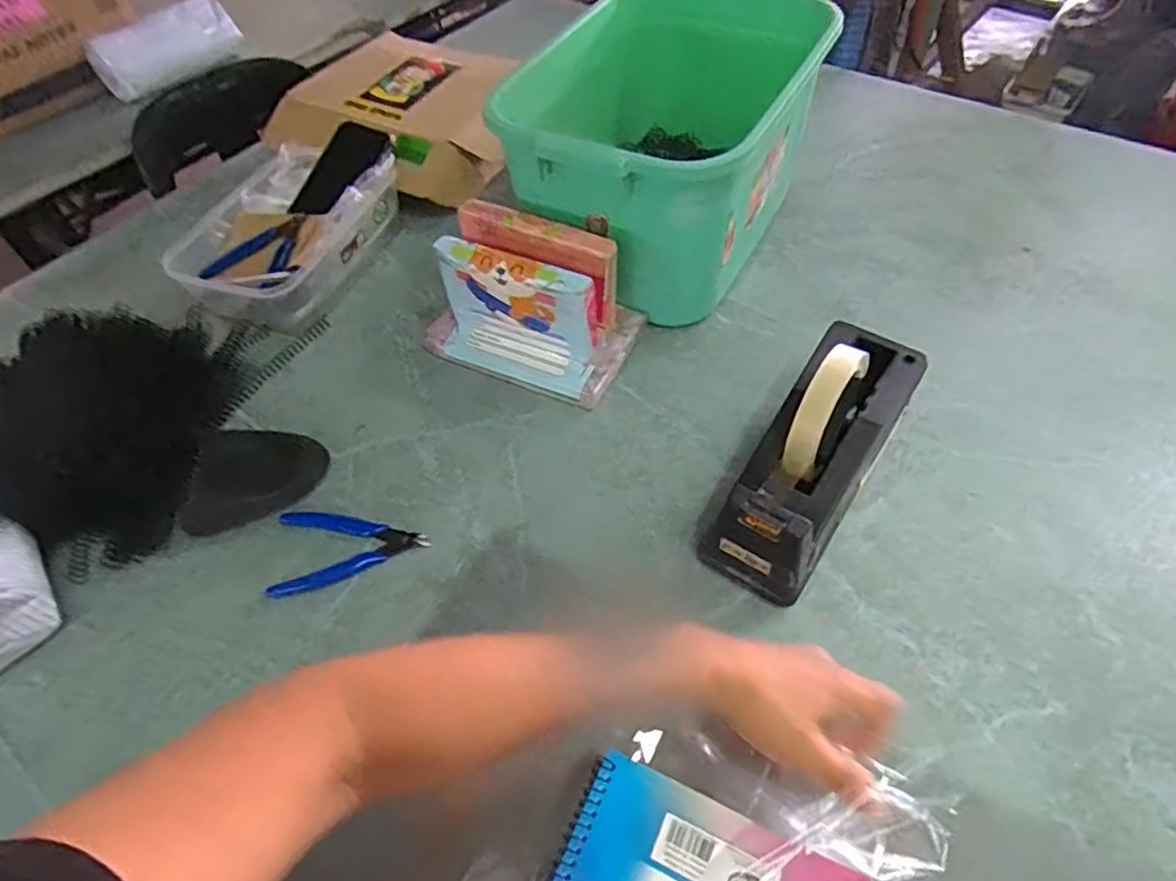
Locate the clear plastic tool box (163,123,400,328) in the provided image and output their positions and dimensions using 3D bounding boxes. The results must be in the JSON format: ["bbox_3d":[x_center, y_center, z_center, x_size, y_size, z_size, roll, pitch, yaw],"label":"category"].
[{"bbox_3d":[-0.320,-0.237,0.738,0.177,0.072,0.256,13,56,13],"label":"clear plastic tool box"}]

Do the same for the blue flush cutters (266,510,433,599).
[{"bbox_3d":[-0.190,0.084,0.542,0.119,0.016,0.068,-8,54,-2],"label":"blue flush cutters"}]

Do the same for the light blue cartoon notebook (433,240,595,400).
[{"bbox_3d":[-0.066,-0.110,0.602,0.147,0.116,0.026,22,47,19],"label":"light blue cartoon notebook"}]

